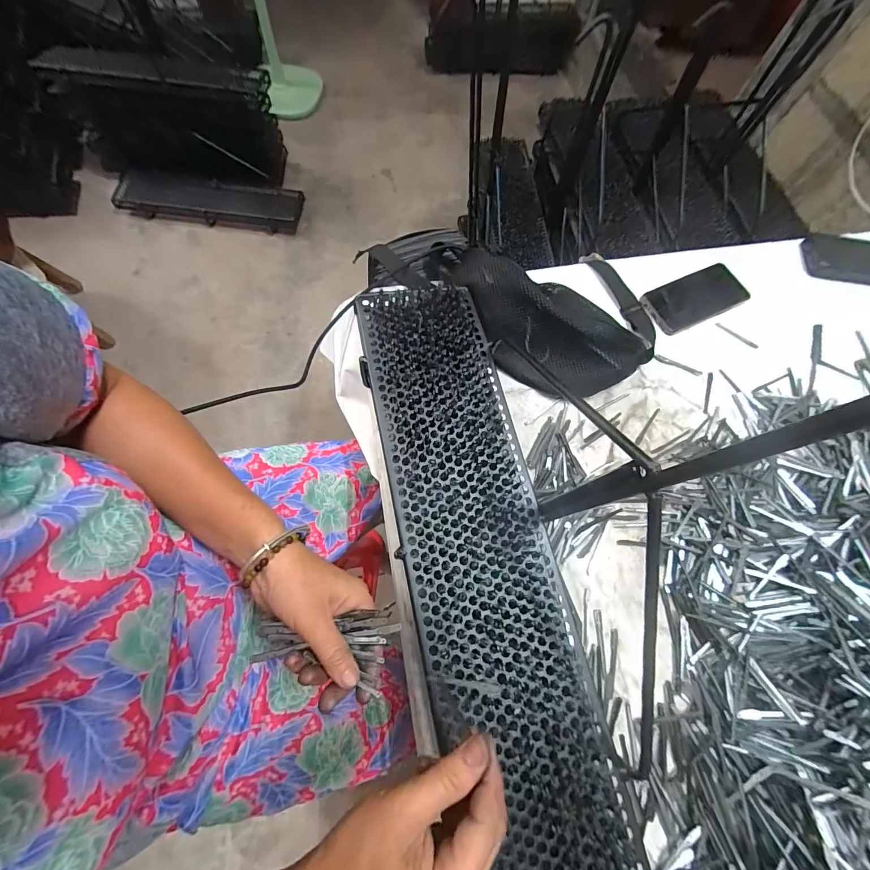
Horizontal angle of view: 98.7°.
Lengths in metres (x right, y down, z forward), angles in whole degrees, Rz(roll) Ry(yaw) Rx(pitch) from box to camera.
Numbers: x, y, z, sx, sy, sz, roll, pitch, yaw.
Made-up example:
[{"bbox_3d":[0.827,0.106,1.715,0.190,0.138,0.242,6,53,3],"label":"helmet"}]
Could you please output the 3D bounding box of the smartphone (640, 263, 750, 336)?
[{"bbox_3d":[0.389,-0.206,0.560,0.165,0.013,0.073,-24,74,-12],"label":"smartphone"}]

